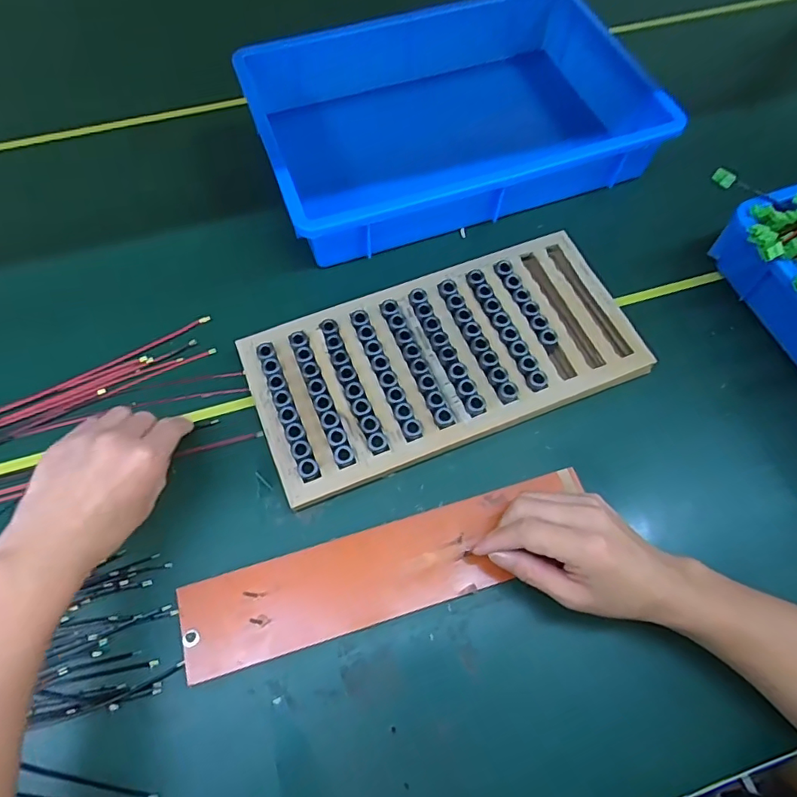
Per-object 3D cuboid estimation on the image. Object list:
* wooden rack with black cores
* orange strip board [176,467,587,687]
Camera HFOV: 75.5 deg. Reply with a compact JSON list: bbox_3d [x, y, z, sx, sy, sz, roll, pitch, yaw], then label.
[{"bbox_3d":[0.043,-0.040,0.495,0.353,0.035,0.173,-20,67,-9],"label":"wooden rack with black cores"},{"bbox_3d":[-0.005,0.137,0.417,0.329,0.009,0.072,-15,67,-8],"label":"orange strip board"}]

